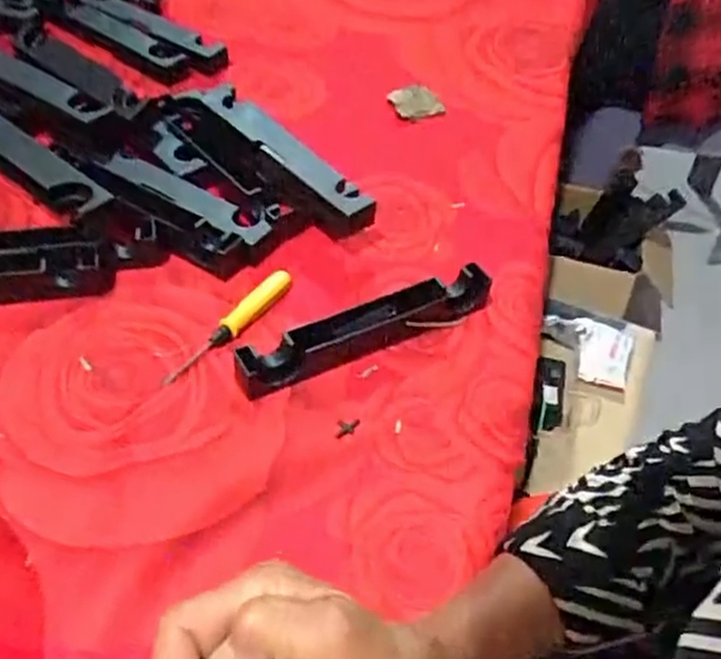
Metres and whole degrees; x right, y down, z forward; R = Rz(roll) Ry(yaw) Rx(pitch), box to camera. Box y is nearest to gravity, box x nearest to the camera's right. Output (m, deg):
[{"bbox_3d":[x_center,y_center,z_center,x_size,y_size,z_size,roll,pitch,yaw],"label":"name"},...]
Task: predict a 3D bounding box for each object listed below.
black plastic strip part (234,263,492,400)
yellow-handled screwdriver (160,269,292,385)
[{"bbox_3d":[0.005,-0.003,0.504,0.195,0.028,0.037,-21,55,-21],"label":"black plastic strip part"},{"bbox_3d":[-0.090,-0.003,0.501,0.017,0.011,0.125,29,53,17],"label":"yellow-handled screwdriver"}]

